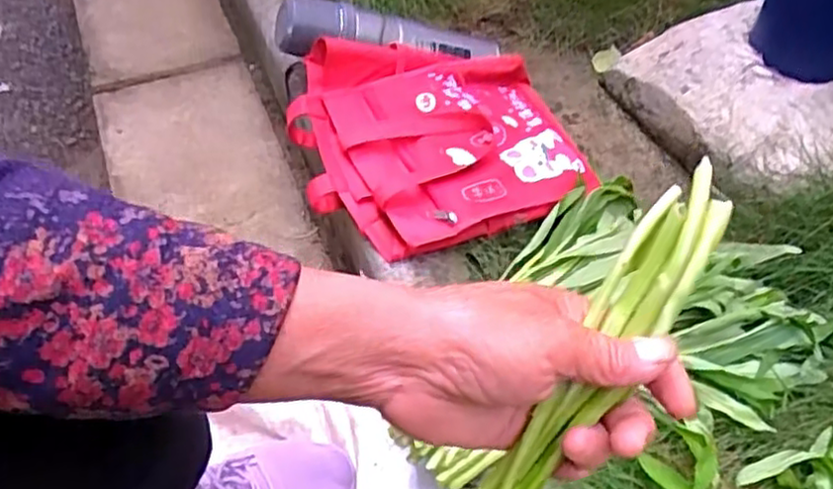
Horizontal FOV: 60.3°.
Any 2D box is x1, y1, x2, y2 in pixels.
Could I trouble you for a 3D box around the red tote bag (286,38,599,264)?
[{"bbox_3d":[0.026,-0.117,0.789,0.301,0.083,0.270,-14,52,-12],"label":"red tote bag"}]

